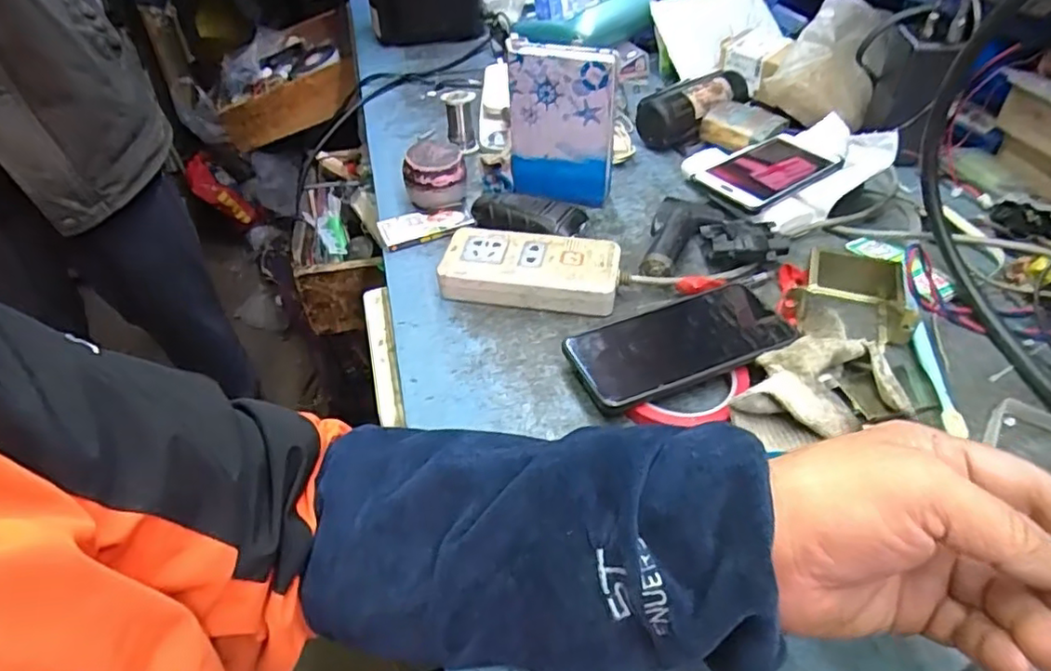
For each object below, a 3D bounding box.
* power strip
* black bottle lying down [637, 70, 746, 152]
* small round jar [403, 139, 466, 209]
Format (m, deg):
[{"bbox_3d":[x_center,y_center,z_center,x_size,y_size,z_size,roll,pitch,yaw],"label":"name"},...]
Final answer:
[{"bbox_3d":[0.005,-0.055,0.529,0.144,0.036,0.066,6,44,9],"label":"power strip"},{"bbox_3d":[0.198,-0.266,0.727,0.143,0.053,0.060,-29,49,-26],"label":"black bottle lying down"},{"bbox_3d":[-0.092,-0.160,0.631,0.060,0.056,0.058,-1,43,1],"label":"small round jar"}]

